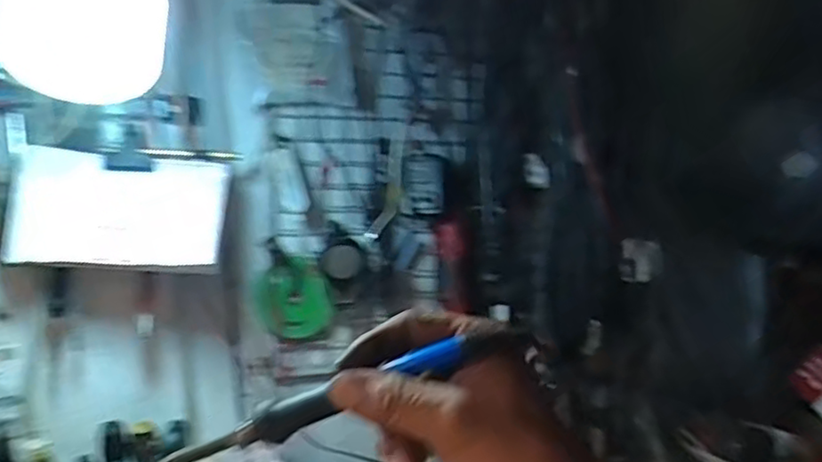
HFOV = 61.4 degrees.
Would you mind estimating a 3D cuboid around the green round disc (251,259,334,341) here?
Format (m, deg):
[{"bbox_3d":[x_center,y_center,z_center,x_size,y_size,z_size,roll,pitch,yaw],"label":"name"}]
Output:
[{"bbox_3d":[-0.144,0.085,0.854,0.094,0.090,0.035,1,2,18],"label":"green round disc"}]

